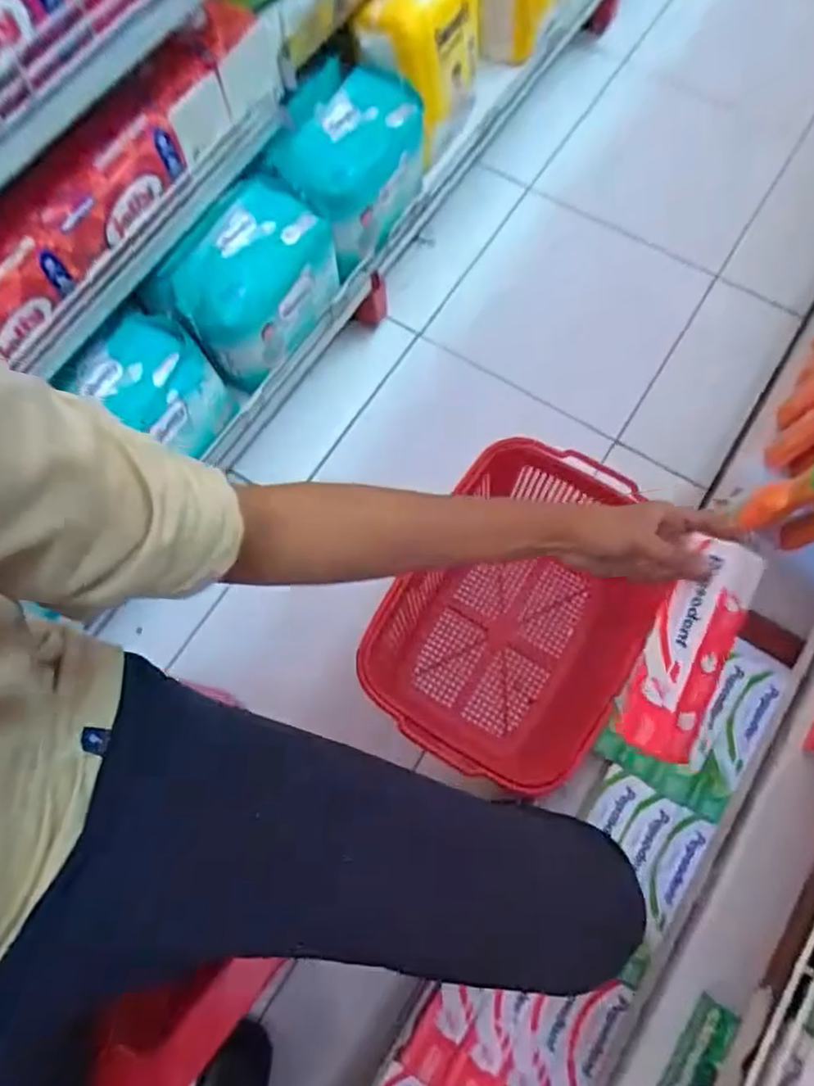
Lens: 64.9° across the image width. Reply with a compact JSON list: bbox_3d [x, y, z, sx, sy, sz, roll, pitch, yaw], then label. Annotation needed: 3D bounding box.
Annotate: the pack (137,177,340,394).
[{"bbox_3d":[-0.206,-0.343,0.873,0.132,0.193,0.224,33,76,11],"label":"pack"}]

